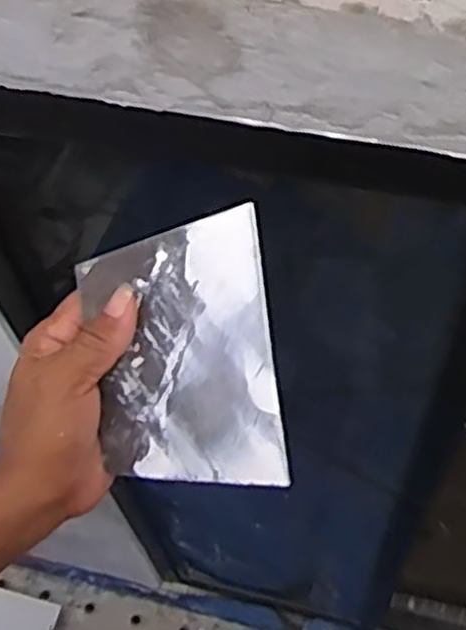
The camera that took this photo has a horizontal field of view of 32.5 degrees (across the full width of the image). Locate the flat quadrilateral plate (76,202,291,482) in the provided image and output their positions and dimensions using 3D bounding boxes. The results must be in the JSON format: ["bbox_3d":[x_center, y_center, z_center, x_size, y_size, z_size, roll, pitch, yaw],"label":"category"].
[{"bbox_3d":[-0.026,0.023,0.432,0.095,0.004,0.142,-7,94,4],"label":"flat quadrilateral plate"}]

